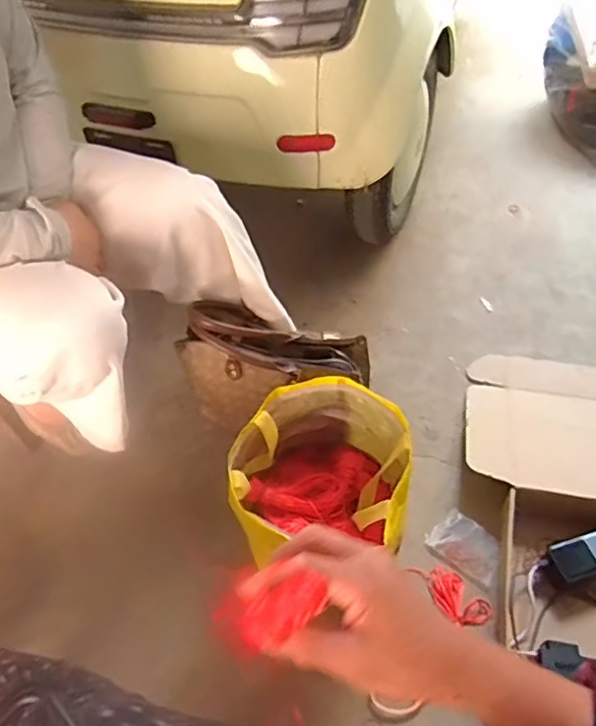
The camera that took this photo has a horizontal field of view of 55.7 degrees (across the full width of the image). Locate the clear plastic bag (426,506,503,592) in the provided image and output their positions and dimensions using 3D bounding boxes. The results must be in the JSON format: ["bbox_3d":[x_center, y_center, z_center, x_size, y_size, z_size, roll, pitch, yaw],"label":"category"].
[{"bbox_3d":[0.271,0.292,0.896,0.118,0.018,0.079,34,61,26],"label":"clear plastic bag"}]

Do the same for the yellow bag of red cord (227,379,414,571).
[{"bbox_3d":[0.038,0.170,0.825,0.244,0.205,0.222,0,52,3],"label":"yellow bag of red cord"}]

